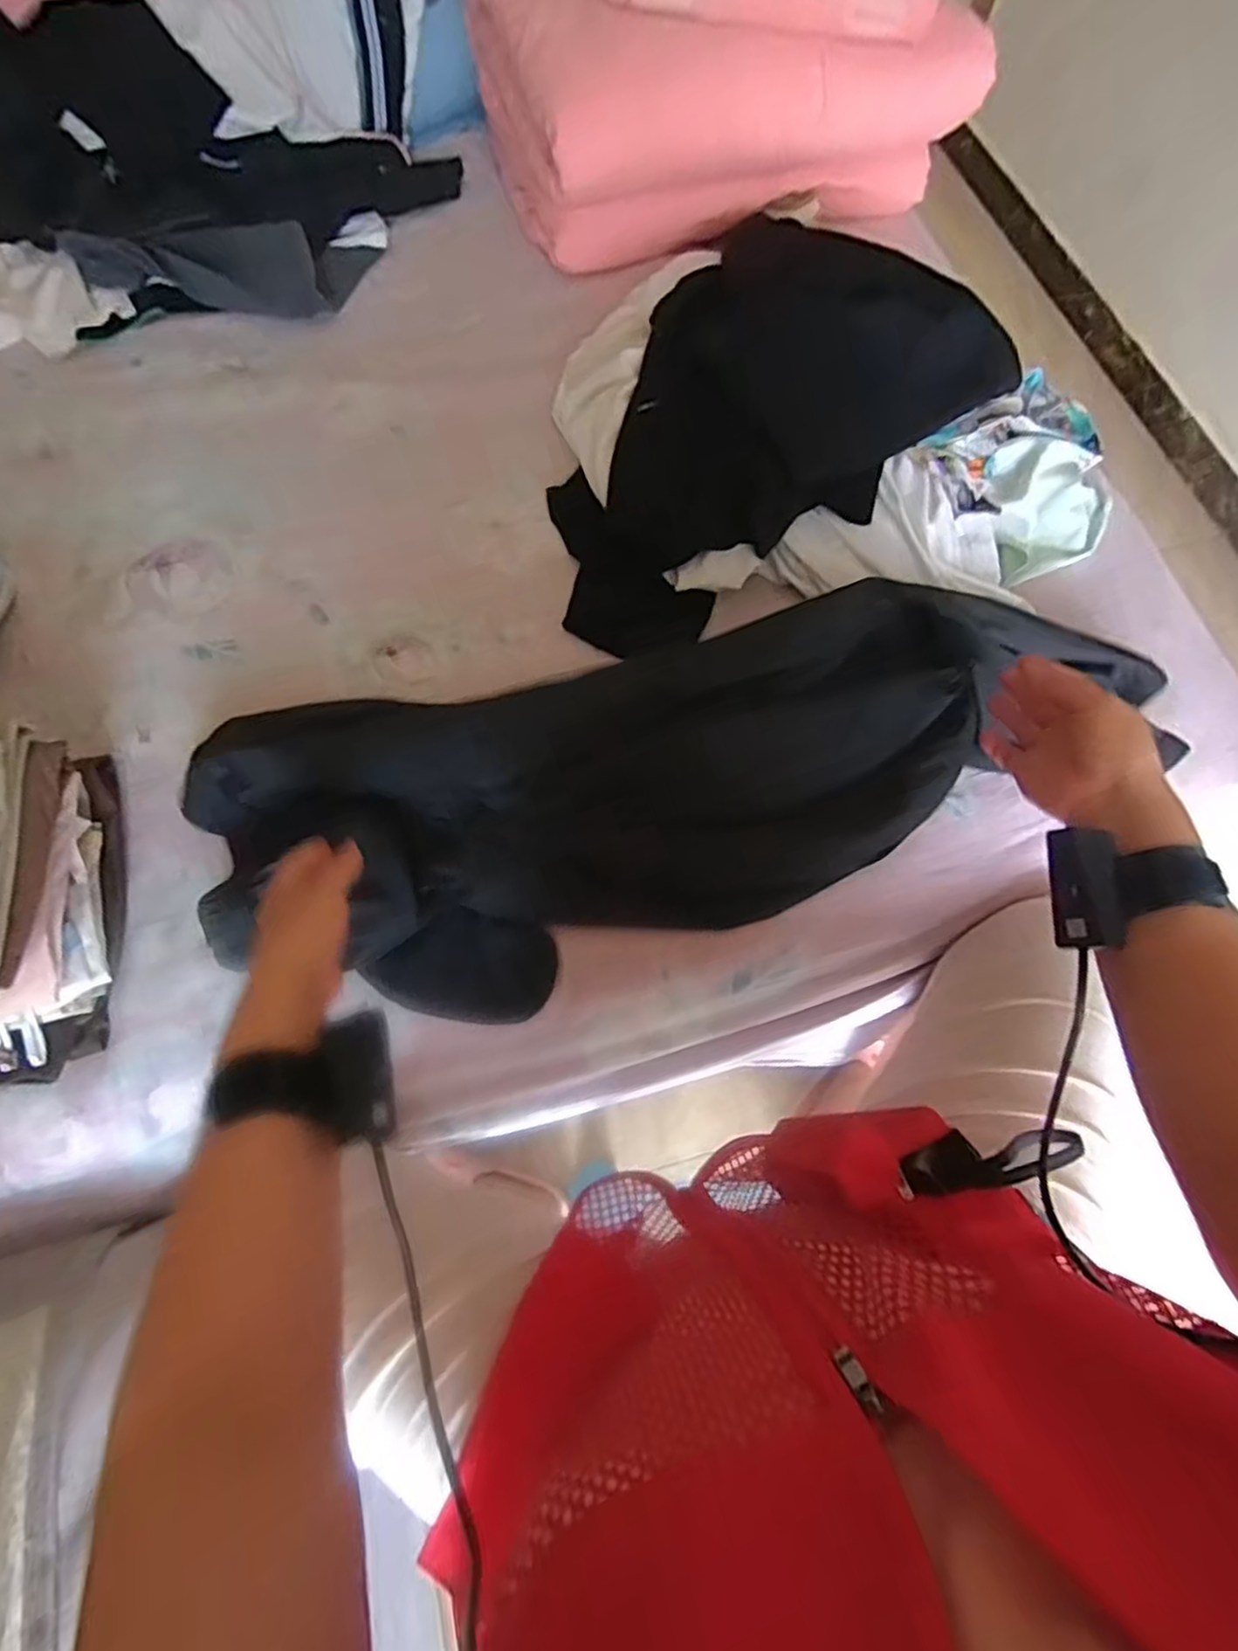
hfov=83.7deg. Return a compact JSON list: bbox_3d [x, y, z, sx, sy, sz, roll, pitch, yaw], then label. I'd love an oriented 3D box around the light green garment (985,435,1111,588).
[{"bbox_3d":[0.462,-0.344,0.738,0.125,0.066,0.134,-13,70,-4],"label":"light green garment"}]

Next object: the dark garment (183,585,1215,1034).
[{"bbox_3d":[0.047,-0.035,0.661,0.828,0.146,0.283,-16,72,-3],"label":"dark garment"}]

